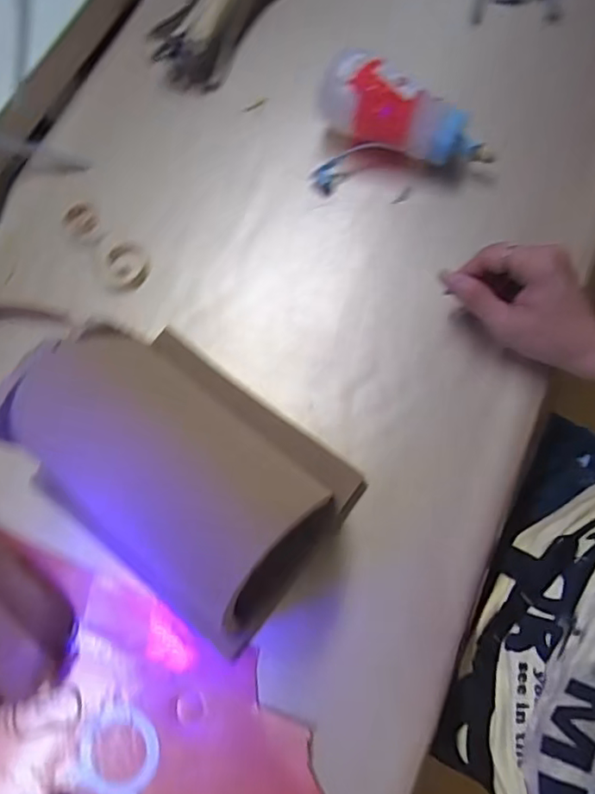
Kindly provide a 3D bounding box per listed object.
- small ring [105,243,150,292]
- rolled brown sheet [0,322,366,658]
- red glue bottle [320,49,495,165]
[{"bbox_3d":[-0.153,-0.116,0.496,0.037,0.008,0.042,-2,71,4],"label":"small ring"},{"bbox_3d":[-0.083,0.051,0.384,0.213,0.109,0.157,37,79,15],"label":"rolled brown sheet"},{"bbox_3d":[0.096,-0.246,0.480,0.157,0.065,0.058,24,76,12],"label":"red glue bottle"}]

